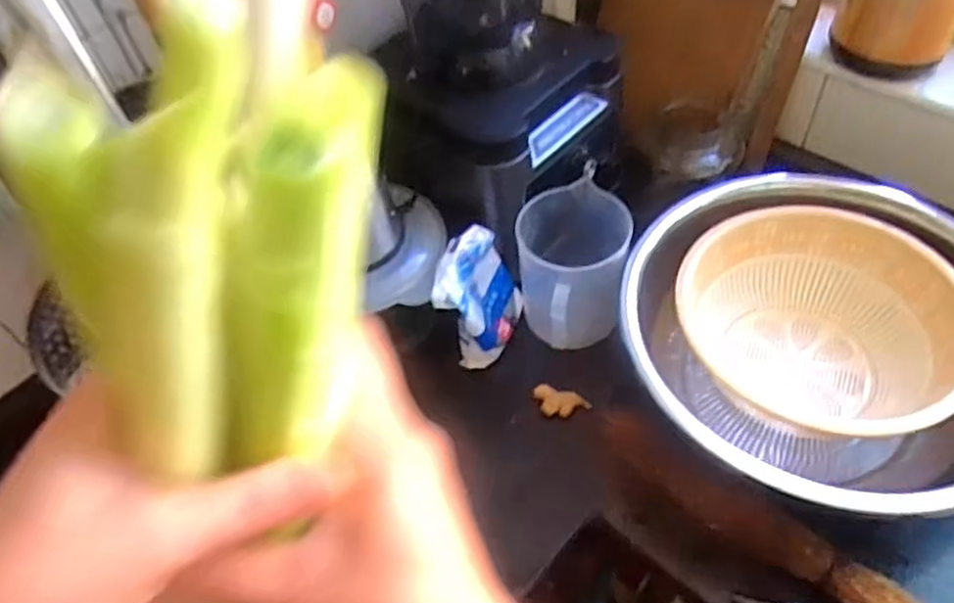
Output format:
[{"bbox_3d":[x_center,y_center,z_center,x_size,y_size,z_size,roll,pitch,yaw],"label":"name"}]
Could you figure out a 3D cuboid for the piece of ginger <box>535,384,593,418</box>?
[{"bbox_3d":[0.084,0.101,0.698,0.056,0.013,0.027,10,53,14],"label":"piece of ginger"}]

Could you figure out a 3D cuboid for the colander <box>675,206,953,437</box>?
[{"bbox_3d":[0.327,0.033,0.670,0.205,0.116,0.233,-18,52,-8],"label":"colander"}]

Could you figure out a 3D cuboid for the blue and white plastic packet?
[{"bbox_3d":[0.004,-0.005,0.716,0.068,0.118,0.102,10,53,14],"label":"blue and white plastic packet"}]

